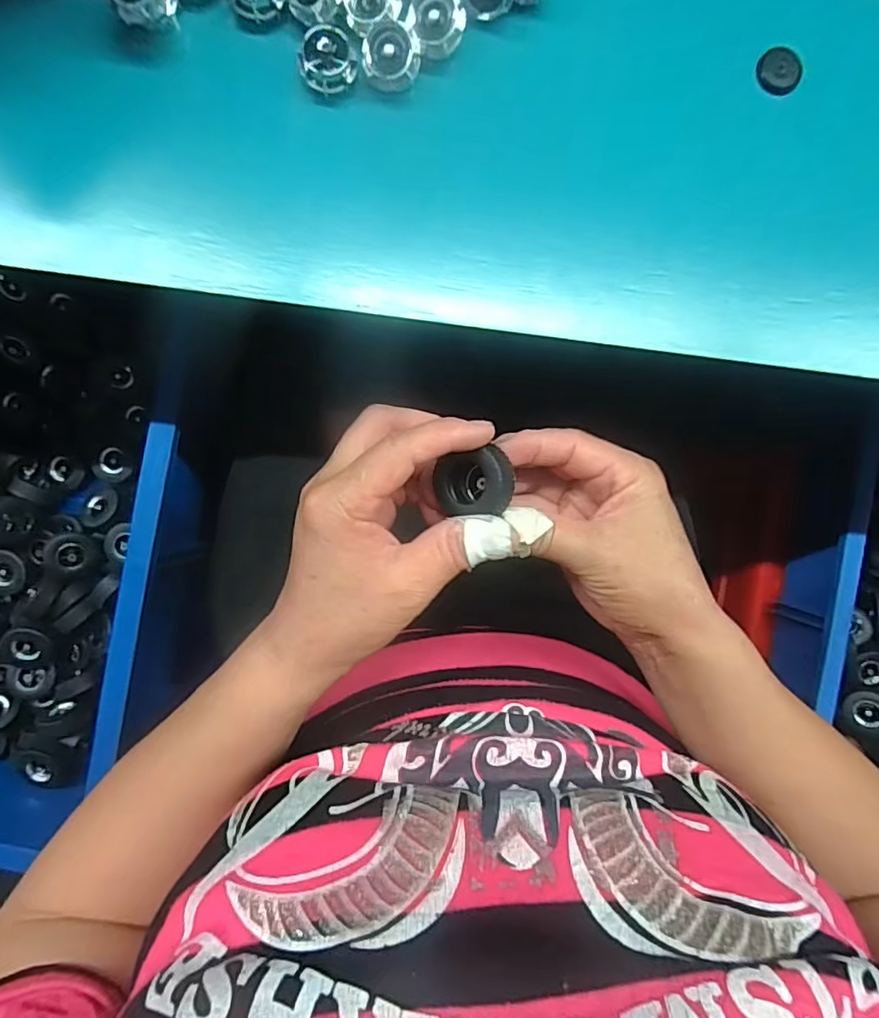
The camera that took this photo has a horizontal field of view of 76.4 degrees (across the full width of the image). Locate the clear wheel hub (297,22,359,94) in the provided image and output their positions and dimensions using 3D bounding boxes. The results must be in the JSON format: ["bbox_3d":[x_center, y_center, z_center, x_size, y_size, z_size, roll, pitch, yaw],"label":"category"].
[{"bbox_3d":[-0.049,-0.197,0.244,0.024,0.013,0.021,-9,94,-2],"label":"clear wheel hub"}]

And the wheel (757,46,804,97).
[{"bbox_3d":[0.166,-0.214,0.271,0.022,0.004,0.023,0,93,-3],"label":"wheel"}]

